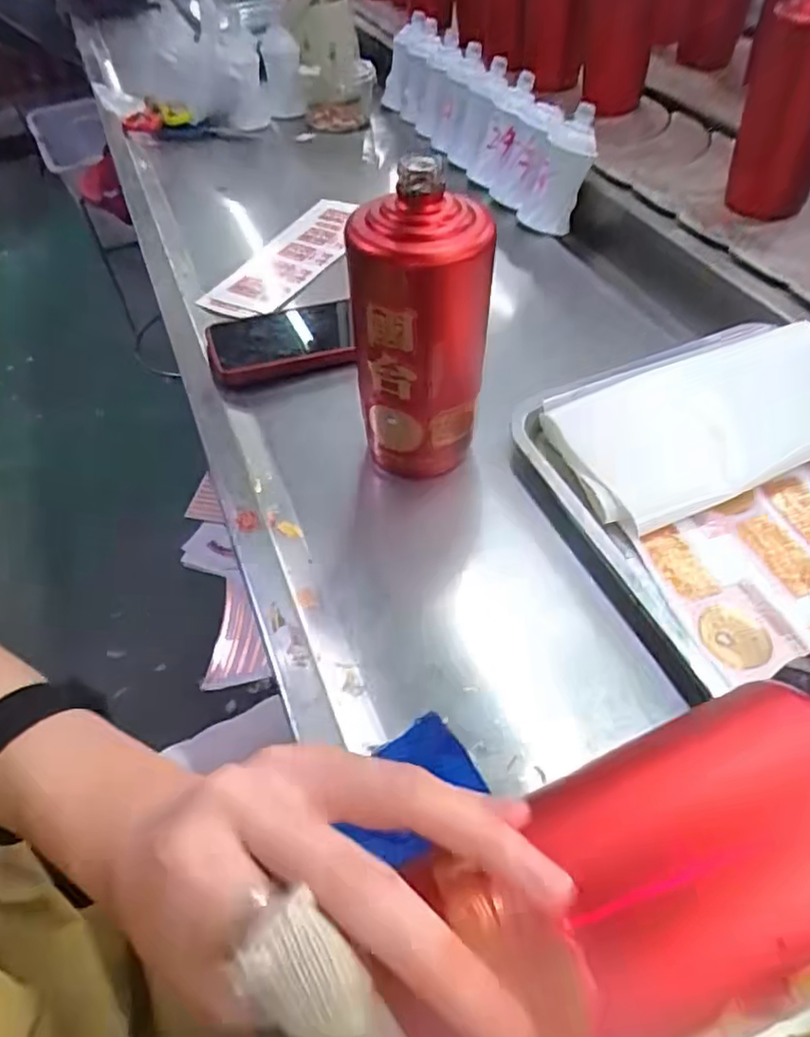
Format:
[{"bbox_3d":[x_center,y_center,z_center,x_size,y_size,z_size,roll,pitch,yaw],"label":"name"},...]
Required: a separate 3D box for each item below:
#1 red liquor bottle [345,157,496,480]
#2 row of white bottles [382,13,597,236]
[{"bbox_3d":[0.011,-0.108,0.411,0.071,0.192,0.067,-2,51,3],"label":"red liquor bottle"},{"bbox_3d":[0.088,-0.546,0.868,0.094,0.108,0.494,-19,53,-10],"label":"row of white bottles"}]

